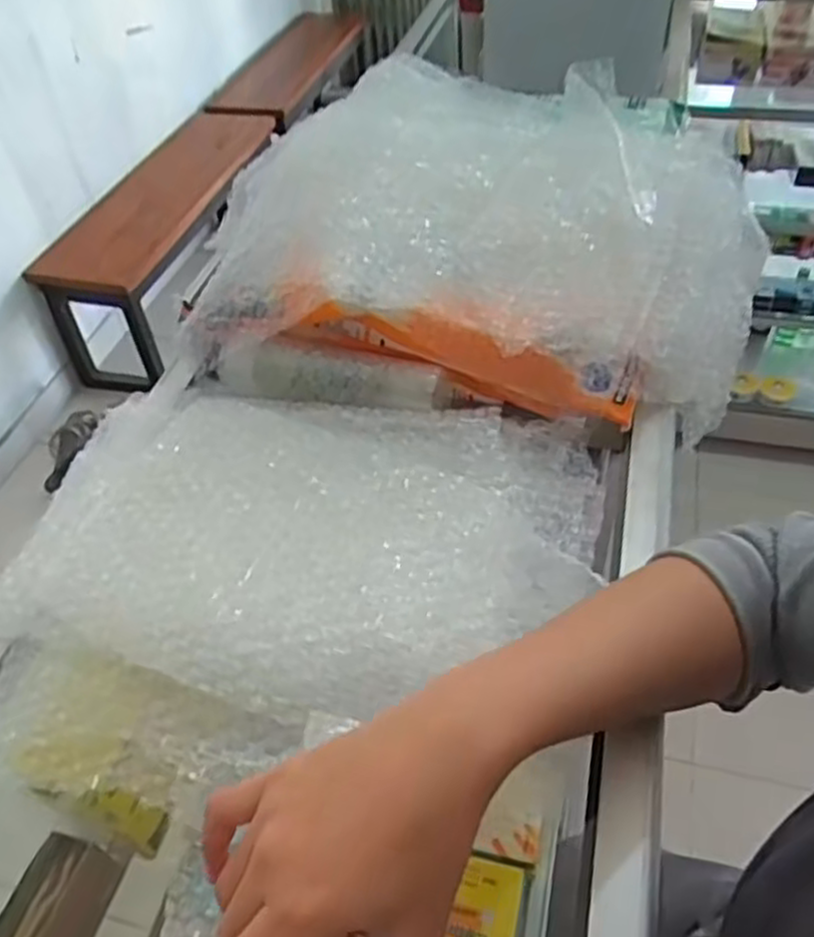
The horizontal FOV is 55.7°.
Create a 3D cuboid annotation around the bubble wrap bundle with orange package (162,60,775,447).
[{"bbox_3d":[0.054,-0.214,0.631,0.421,0.121,0.356,6,48,9],"label":"bubble wrap bundle with orange package"}]

